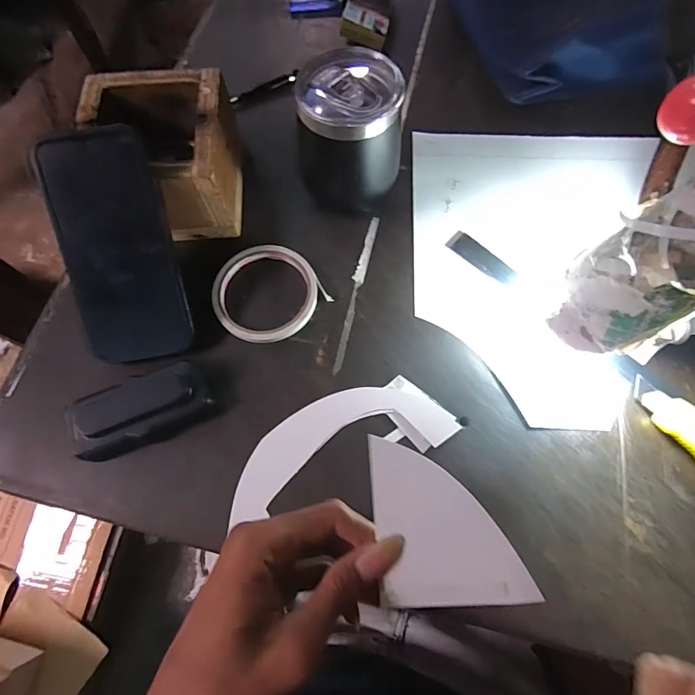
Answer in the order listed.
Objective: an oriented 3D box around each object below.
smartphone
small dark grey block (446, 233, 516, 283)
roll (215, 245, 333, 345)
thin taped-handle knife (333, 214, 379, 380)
[{"bbox_3d":[-0.179,-0.075,0.315,0.080,0.009,0.171,-12,101,-4],"label":"smartphone"},{"bbox_3d":[0.122,-0.081,0.370,0.021,0.004,0.067,-42,75,-13],"label":"small dark grey block"},{"bbox_3d":[-0.074,-0.051,0.361,0.090,0.009,0.096,-34,74,-11],"label":"roll"},{"bbox_3d":[0.008,-0.052,0.362,0.010,0.004,0.157,13,71,5],"label":"thin taped-handle knife"}]

